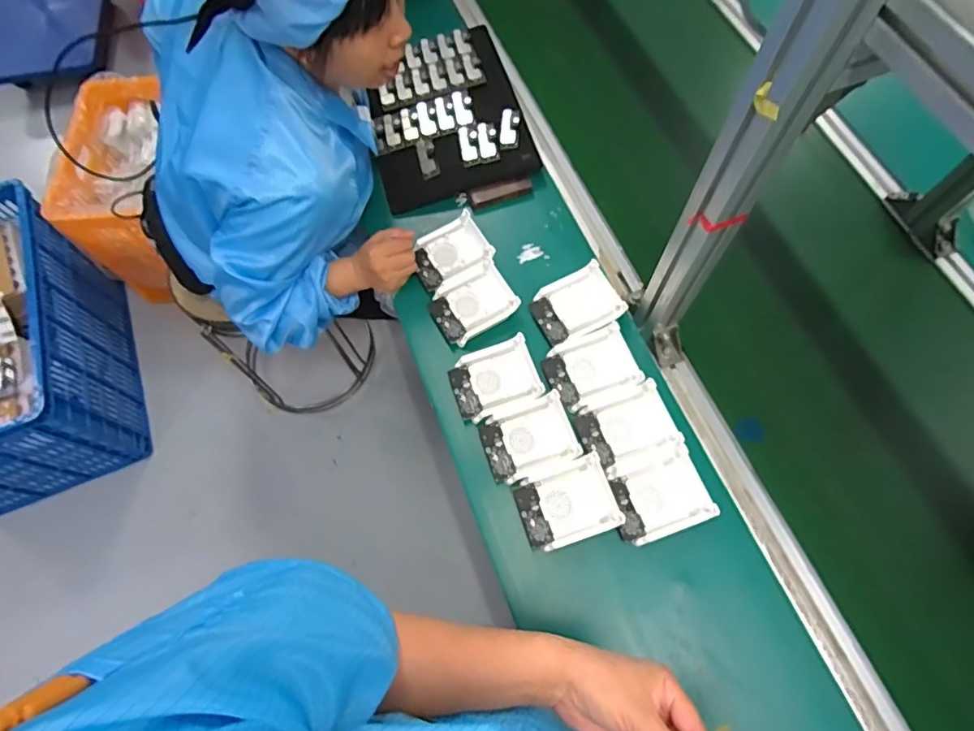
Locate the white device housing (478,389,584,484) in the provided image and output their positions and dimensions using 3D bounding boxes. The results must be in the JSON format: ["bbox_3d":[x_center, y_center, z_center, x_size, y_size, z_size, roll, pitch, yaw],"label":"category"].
[{"bbox_3d":[0.052,0.093,0.674,0.111,0.027,0.085,-19,68,-6],"label":"white device housing"}]

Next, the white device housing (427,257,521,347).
[{"bbox_3d":[-0.023,-0.086,0.756,0.108,0.033,0.092,-31,70,-10],"label":"white device housing"}]

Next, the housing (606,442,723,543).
[{"bbox_3d":[0.207,0.157,0.649,0.108,0.019,0.085,-20,68,-6],"label":"housing"}]

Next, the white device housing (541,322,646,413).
[{"bbox_3d":[0.134,0.002,0.703,0.107,0.024,0.088,-20,68,-6],"label":"white device housing"}]

